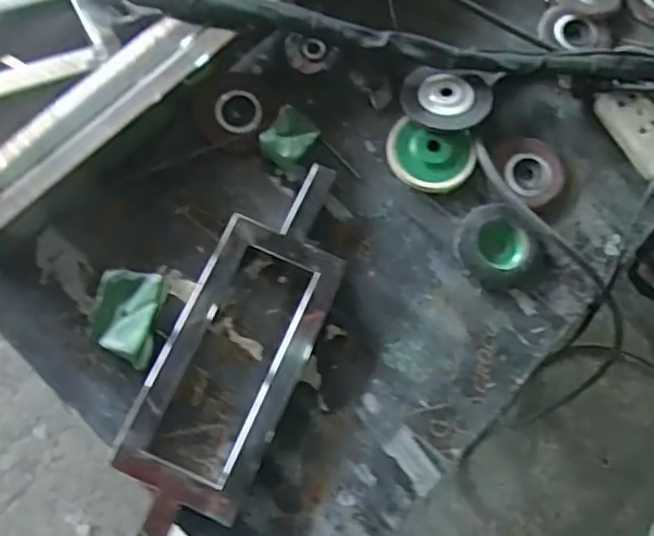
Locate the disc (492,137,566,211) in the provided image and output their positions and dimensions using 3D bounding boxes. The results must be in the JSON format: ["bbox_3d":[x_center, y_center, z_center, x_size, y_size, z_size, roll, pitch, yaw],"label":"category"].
[{"bbox_3d":[0.225,-0.108,0.723,0.080,0.020,0.076,1,75,-4],"label":"disc"}]

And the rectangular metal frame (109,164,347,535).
[{"bbox_3d":[-0.092,0.093,0.638,0.133,0.035,0.435,22,74,2],"label":"rectangular metal frame"}]

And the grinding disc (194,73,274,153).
[{"bbox_3d":[-0.103,-0.173,0.721,0.086,0.006,0.090,5,74,-18],"label":"grinding disc"}]

